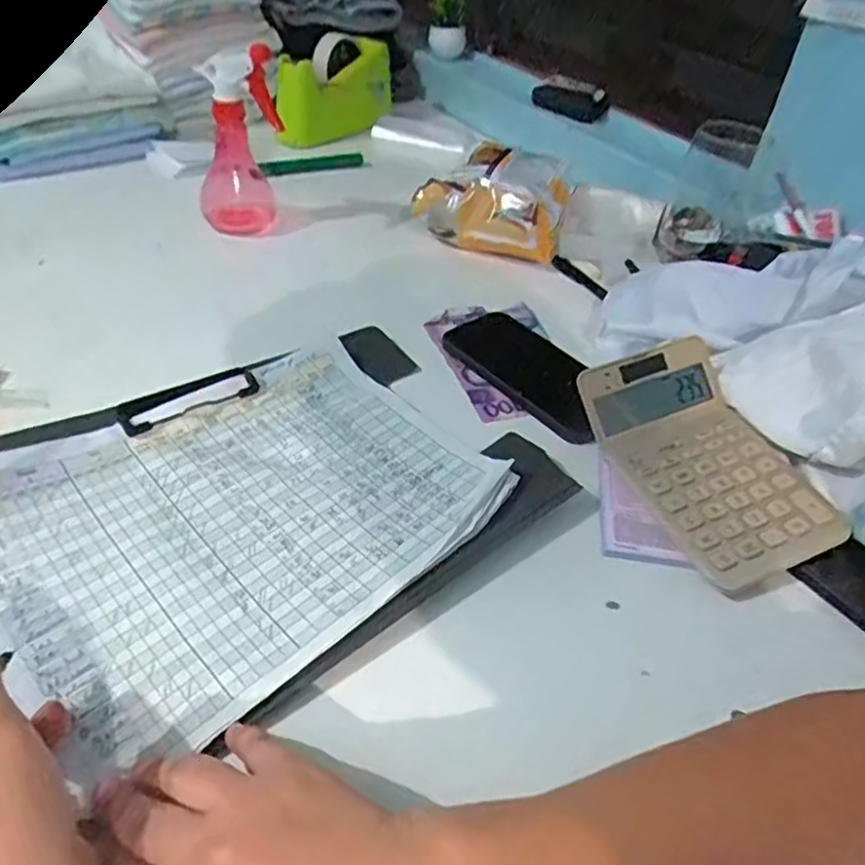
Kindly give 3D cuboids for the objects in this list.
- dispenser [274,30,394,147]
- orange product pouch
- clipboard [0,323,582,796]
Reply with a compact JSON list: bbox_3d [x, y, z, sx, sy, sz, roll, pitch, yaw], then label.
[{"bbox_3d":[-0.134,-0.476,0.918,0.071,0.106,0.178,23,47,16],"label":"dispenser"},{"bbox_3d":[0.064,-0.243,0.700,0.146,0.081,0.102,16,45,9],"label":"orange product pouch"},{"bbox_3d":[-0.103,0.033,0.408,0.331,0.040,0.235,-27,50,-30],"label":"clipboard"}]

